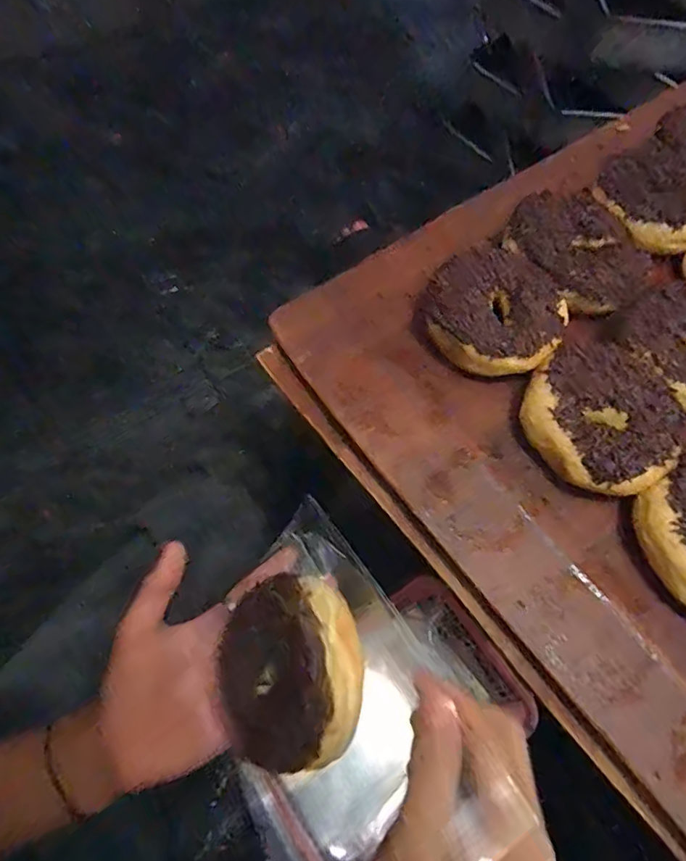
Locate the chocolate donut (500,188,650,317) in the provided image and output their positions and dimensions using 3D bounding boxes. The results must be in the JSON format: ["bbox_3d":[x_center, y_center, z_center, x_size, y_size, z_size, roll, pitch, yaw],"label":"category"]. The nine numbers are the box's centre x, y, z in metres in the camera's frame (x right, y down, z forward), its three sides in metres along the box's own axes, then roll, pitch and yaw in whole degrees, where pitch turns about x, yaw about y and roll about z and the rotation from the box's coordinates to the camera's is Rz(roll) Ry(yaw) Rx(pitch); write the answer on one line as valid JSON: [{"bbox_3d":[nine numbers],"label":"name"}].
[{"bbox_3d":[0.167,-0.126,0.398,0.093,0.025,0.103,-34,71,-18],"label":"chocolate donut"}]

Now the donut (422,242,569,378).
[{"bbox_3d":[0.102,-0.077,0.369,0.086,0.034,0.089,1,64,-3],"label":"donut"}]

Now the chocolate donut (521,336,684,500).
[{"bbox_3d":[0.159,-0.007,0.341,0.087,0.030,0.092,1,64,-3],"label":"chocolate donut"}]

